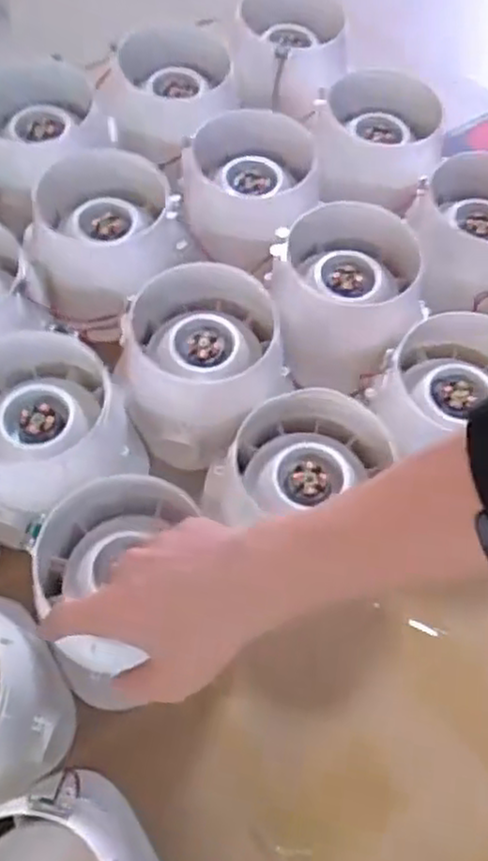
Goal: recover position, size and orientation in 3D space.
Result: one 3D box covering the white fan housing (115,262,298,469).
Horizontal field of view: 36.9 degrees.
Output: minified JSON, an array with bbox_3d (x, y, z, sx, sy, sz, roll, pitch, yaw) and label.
[{"bbox_3d":[-0.028,-0.055,0.590,0.137,0.089,0.136,-1,60,-3],"label":"white fan housing"}]

